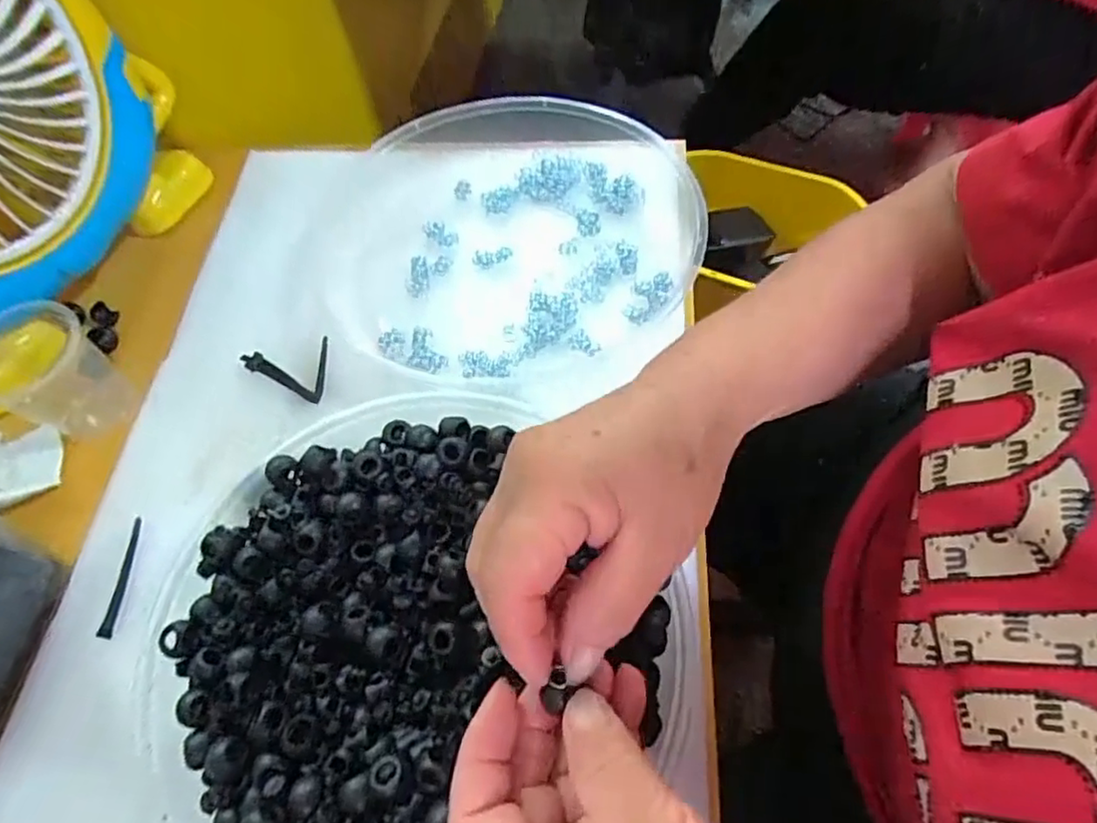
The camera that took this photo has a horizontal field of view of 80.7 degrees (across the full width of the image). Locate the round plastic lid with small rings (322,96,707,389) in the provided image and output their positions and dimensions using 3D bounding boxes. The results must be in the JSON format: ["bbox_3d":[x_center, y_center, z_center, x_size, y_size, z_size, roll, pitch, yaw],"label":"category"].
[{"bbox_3d":[-0.028,-0.119,0.415,0.238,0.036,0.223,-2,59,3],"label":"round plastic lid with small rings"}]

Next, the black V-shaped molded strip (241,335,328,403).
[{"bbox_3d":[-0.159,-0.025,0.385,0.050,0.006,0.040,-2,61,3],"label":"black V-shaped molded strip"}]

